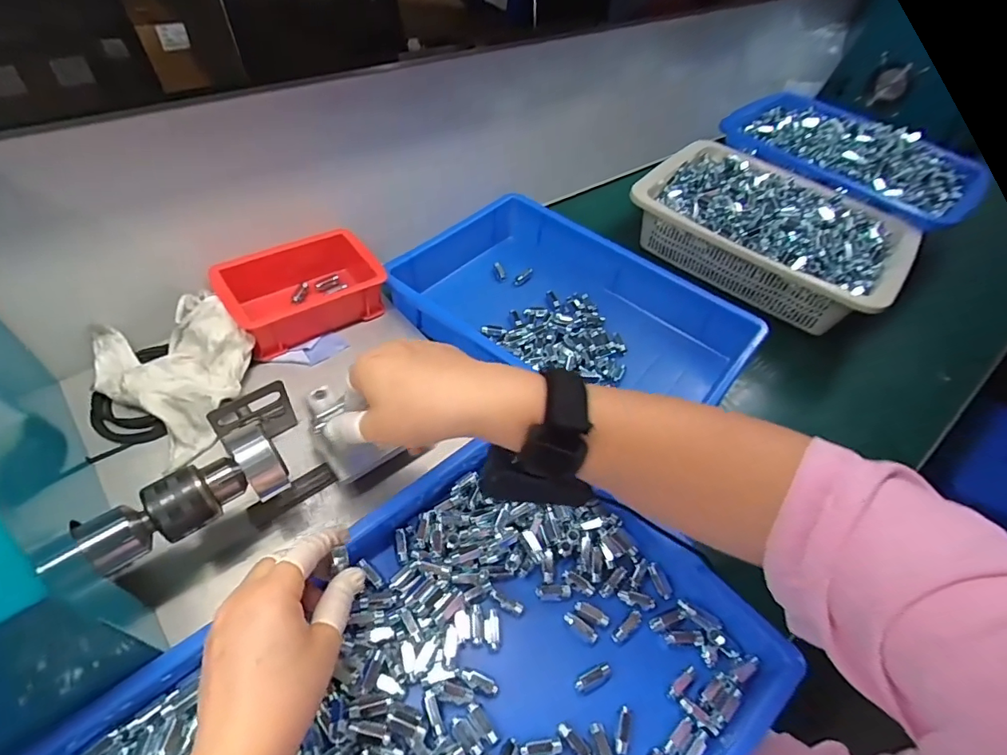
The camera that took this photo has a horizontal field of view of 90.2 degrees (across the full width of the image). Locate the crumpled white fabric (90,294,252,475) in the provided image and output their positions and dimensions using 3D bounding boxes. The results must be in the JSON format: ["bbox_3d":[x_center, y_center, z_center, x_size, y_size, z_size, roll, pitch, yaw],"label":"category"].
[{"bbox_3d":[-0.292,-0.013,0.451,0.120,0.043,0.158,-35,62,-30],"label":"crumpled white fabric"}]

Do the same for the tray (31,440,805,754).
[{"bbox_3d":[-0.042,0.230,0.324,0.428,0.051,0.291,-32,61,-29],"label":"tray"}]

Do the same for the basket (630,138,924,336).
[{"bbox_3d":[0.360,-0.201,0.690,0.329,0.087,0.241,36,55,21],"label":"basket"}]

